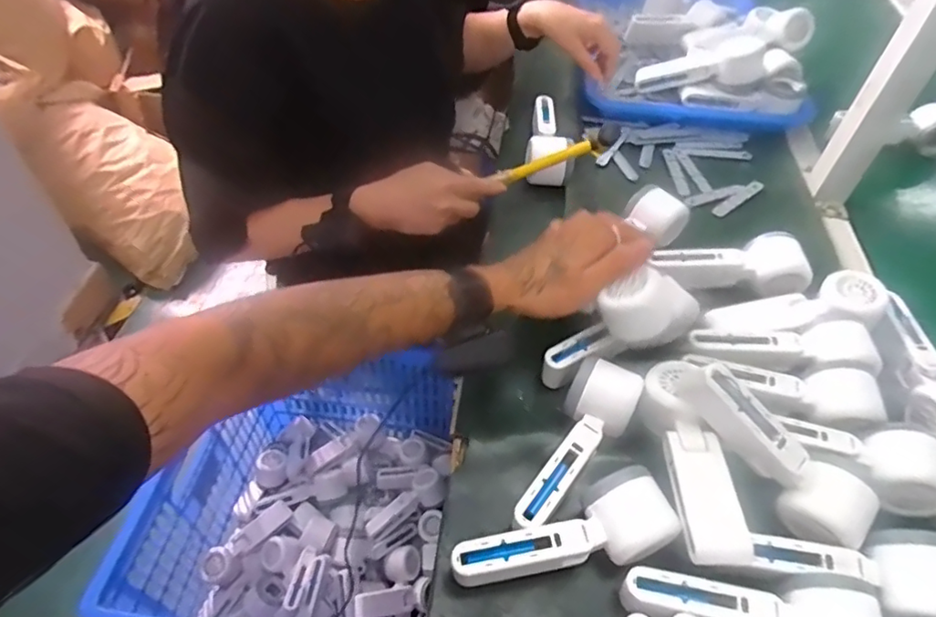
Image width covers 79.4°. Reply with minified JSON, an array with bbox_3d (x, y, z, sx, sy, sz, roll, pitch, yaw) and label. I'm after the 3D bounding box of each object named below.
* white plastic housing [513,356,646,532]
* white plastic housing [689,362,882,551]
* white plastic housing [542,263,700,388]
[{"bbox_3d":[0.090,0.119,0.465,0.059,0.056,0.161,28,54,18],"label":"white plastic housing"},{"bbox_3d":[0.234,0.109,0.432,0.050,0.053,0.164,-37,79,-29],"label":"white plastic housing"},{"bbox_3d":[0.124,0.021,0.500,0.053,0.144,0.046,27,35,-41],"label":"white plastic housing"}]

